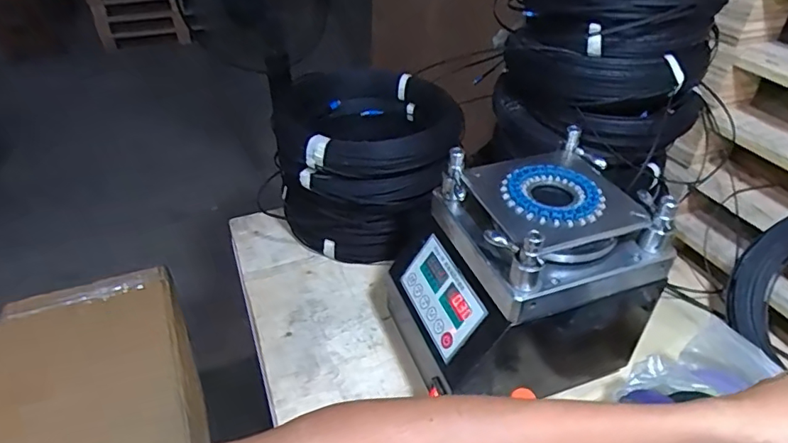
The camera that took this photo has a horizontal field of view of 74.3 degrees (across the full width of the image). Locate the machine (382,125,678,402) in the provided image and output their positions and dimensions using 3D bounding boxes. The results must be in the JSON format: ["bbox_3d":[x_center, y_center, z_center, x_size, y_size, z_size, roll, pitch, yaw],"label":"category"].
[{"bbox_3d":[0.172,0.073,0.698,0.296,0.276,0.235,-13,39,-15],"label":"machine"}]

